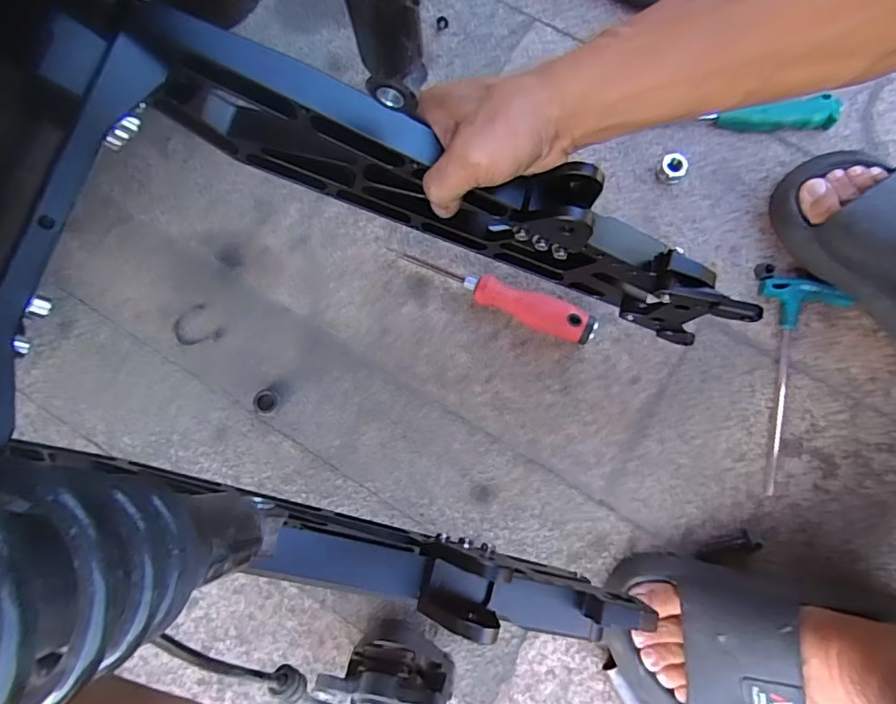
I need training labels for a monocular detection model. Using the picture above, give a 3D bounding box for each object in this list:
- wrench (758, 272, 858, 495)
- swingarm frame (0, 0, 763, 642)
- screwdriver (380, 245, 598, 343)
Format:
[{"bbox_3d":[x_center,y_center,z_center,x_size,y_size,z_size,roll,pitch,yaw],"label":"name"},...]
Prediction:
[{"bbox_3d":[0.322,0.028,0.489,0.072,0.020,0.192,4,78,2],"label":"wrench"},{"bbox_3d":[-0.024,0.001,0.327,0.402,0.114,0.262,19,76,-14],"label":"swingarm frame"},{"bbox_3d":[0.039,-0.055,0.503,0.200,0.029,0.028,23,80,6],"label":"screwdriver"}]

